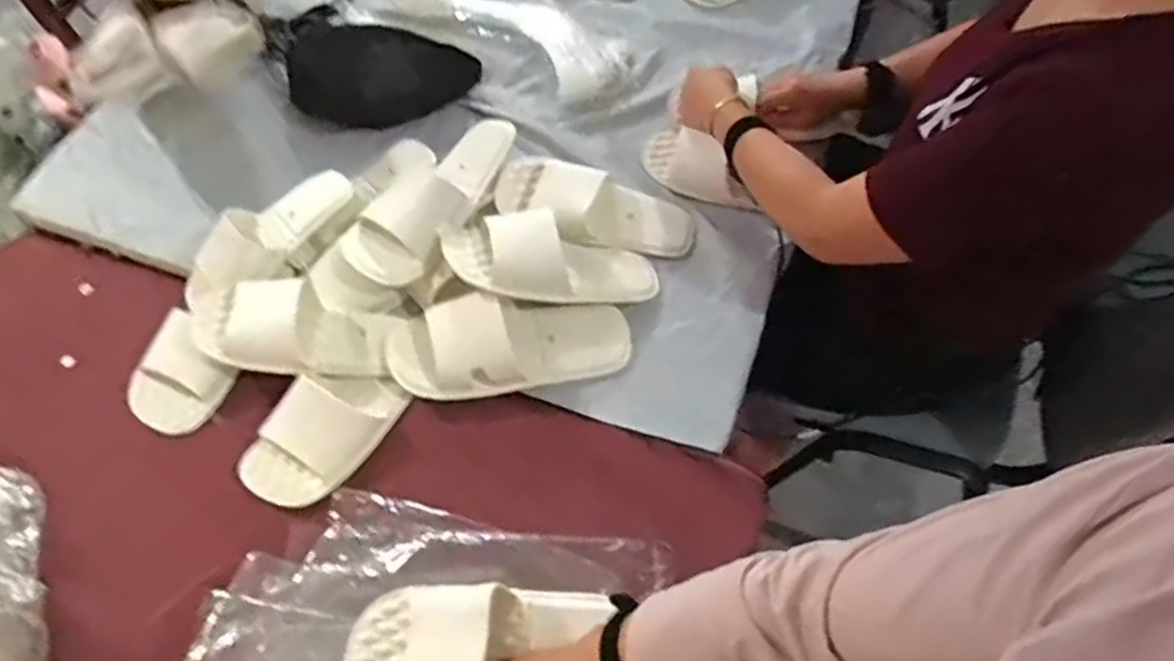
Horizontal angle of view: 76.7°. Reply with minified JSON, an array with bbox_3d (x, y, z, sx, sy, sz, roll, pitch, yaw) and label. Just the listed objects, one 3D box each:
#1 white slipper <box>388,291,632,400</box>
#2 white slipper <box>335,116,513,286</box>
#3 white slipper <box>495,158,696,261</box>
[{"bbox_3d":[-0.085,0.016,0.836,0.272,0.068,0.107,-7,60,-4],"label":"white slipper"},{"bbox_3d":[-0.190,-0.171,0.896,0.112,0.071,0.265,22,62,12],"label":"white slipper"},{"bbox_3d":[0.013,-0.149,0.928,0.251,0.058,0.105,16,60,-8],"label":"white slipper"}]

